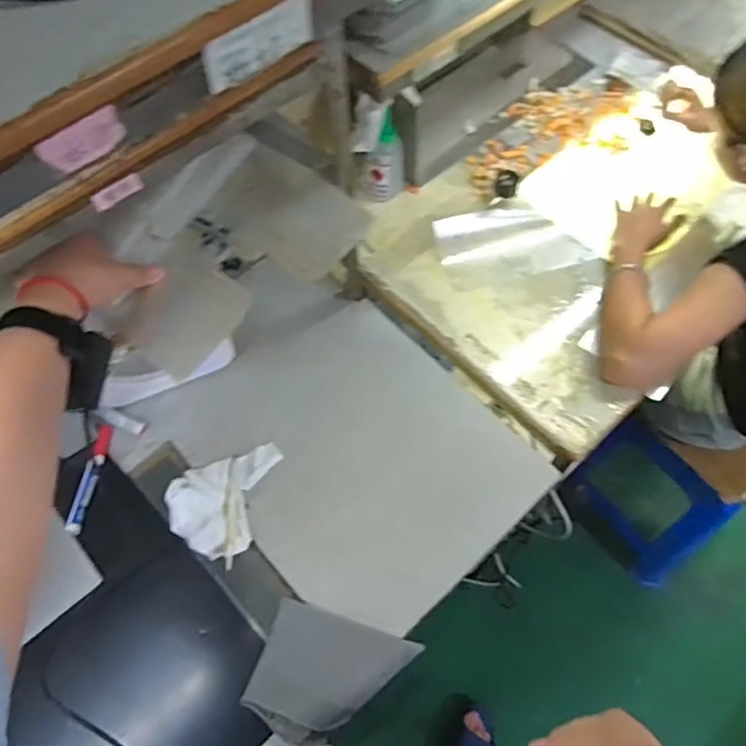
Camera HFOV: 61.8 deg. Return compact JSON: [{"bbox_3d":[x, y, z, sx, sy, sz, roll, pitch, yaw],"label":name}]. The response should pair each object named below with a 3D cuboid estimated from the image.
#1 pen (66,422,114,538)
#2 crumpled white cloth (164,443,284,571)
[{"bbox_3d":[-0.349,0.130,0.771,0.019,0.021,0.135,7,63,5],"label":"pen"},{"bbox_3d":[-0.189,0.151,0.766,0.107,0.033,0.146,12,63,8],"label":"crumpled white cloth"}]

